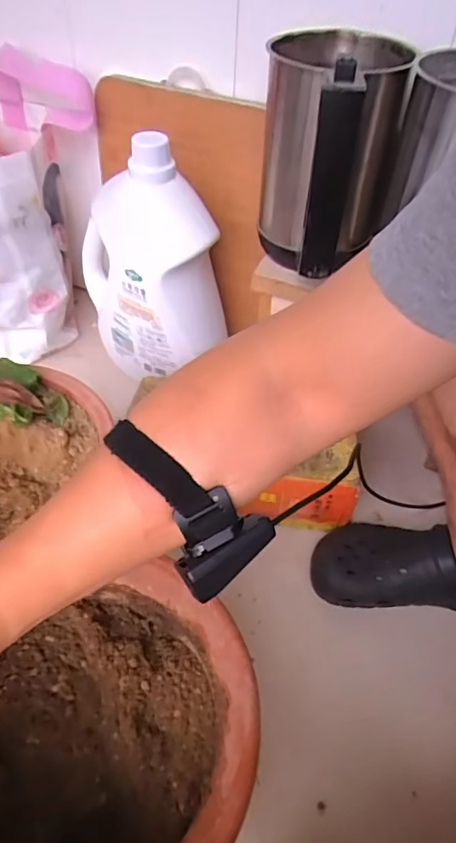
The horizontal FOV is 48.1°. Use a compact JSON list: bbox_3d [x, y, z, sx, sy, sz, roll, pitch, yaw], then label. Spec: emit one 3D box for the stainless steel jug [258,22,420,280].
[{"bbox_3d":[0.108,-0.288,0.567,0.139,0.202,0.203,9,48,3],"label":"stainless steel jug"}]

